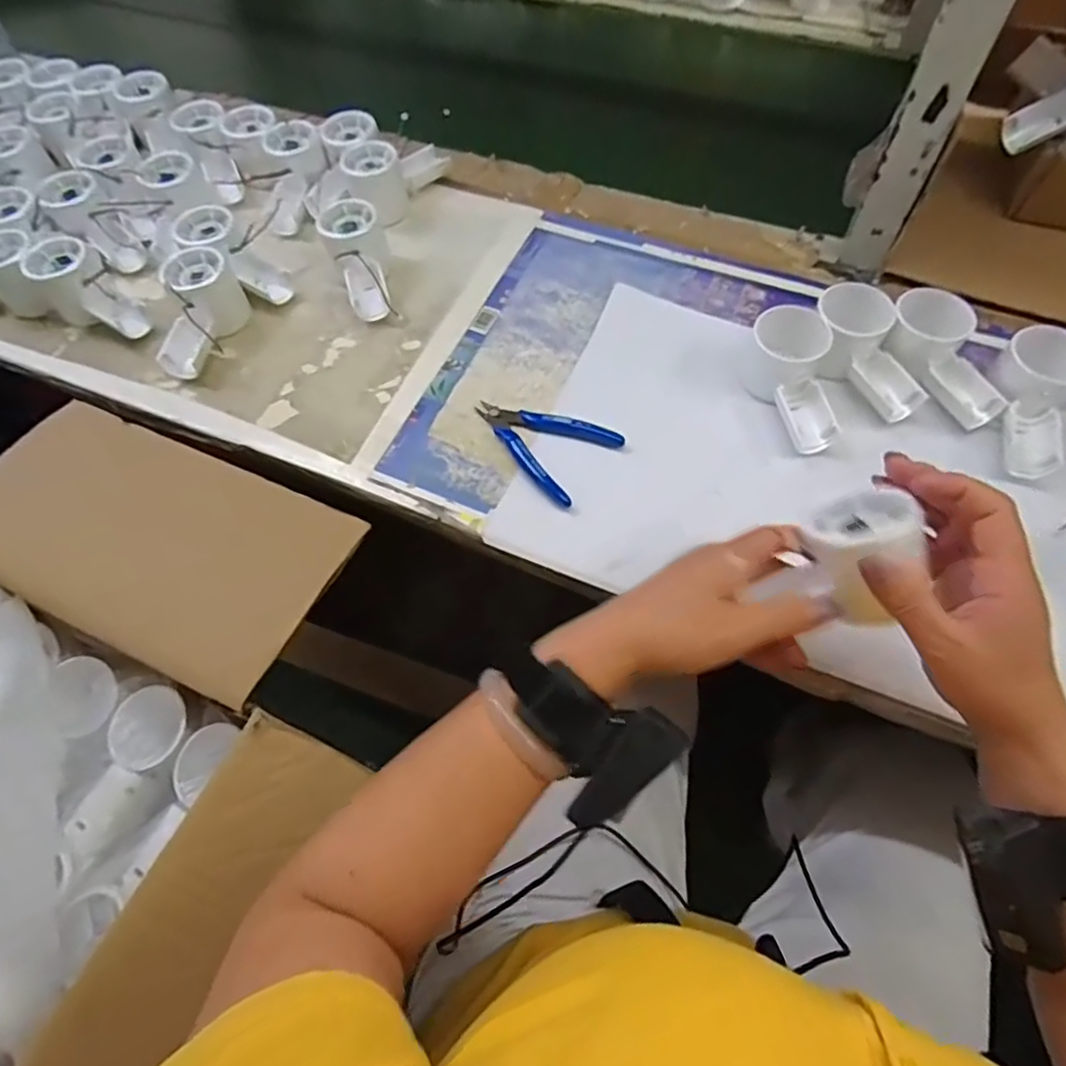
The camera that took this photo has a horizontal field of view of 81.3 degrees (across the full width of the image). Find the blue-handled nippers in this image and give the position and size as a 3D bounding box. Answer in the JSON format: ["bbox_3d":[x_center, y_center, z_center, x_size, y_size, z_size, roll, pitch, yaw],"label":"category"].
[{"bbox_3d":[0.003,-0.075,0.503,0.116,0.014,0.075,33,67,18],"label":"blue-handled nippers"}]

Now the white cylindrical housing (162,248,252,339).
[{"bbox_3d":[-0.295,-0.220,0.569,0.054,0.055,0.060,-39,67,-18],"label":"white cylindrical housing"}]

